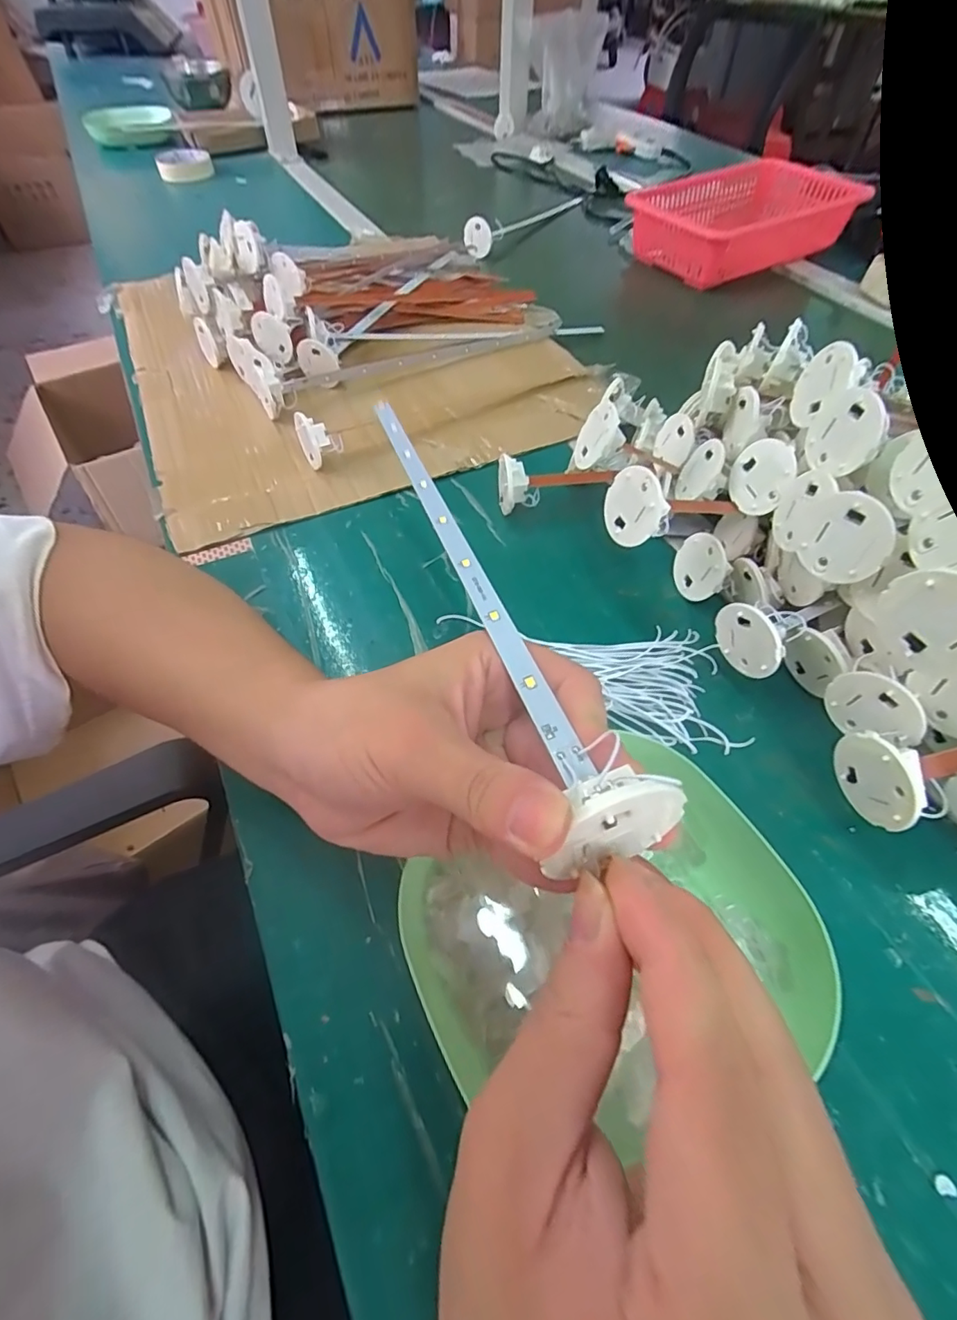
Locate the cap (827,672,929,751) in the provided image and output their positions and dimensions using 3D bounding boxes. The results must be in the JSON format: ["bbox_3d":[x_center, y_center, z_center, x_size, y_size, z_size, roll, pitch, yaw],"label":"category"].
[{"bbox_3d":[0.174,0.021,0.234,0.004,0.033,0.037,-25,22,-25],"label":"cap"}]

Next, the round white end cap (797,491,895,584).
[{"bbox_3d":[0.160,-0.052,0.230,0.008,0.037,0.033,-25,59,-19],"label":"round white end cap"}]

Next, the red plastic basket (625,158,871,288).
[{"bbox_3d":[0.328,-0.545,0.660,0.272,0.073,0.177,-23,58,-18],"label":"red plastic basket"}]

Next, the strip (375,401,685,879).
[{"bbox_3d":[-0.012,-0.054,0.221,0.031,0.030,0.290,-15,47,-12],"label":"strip"}]

